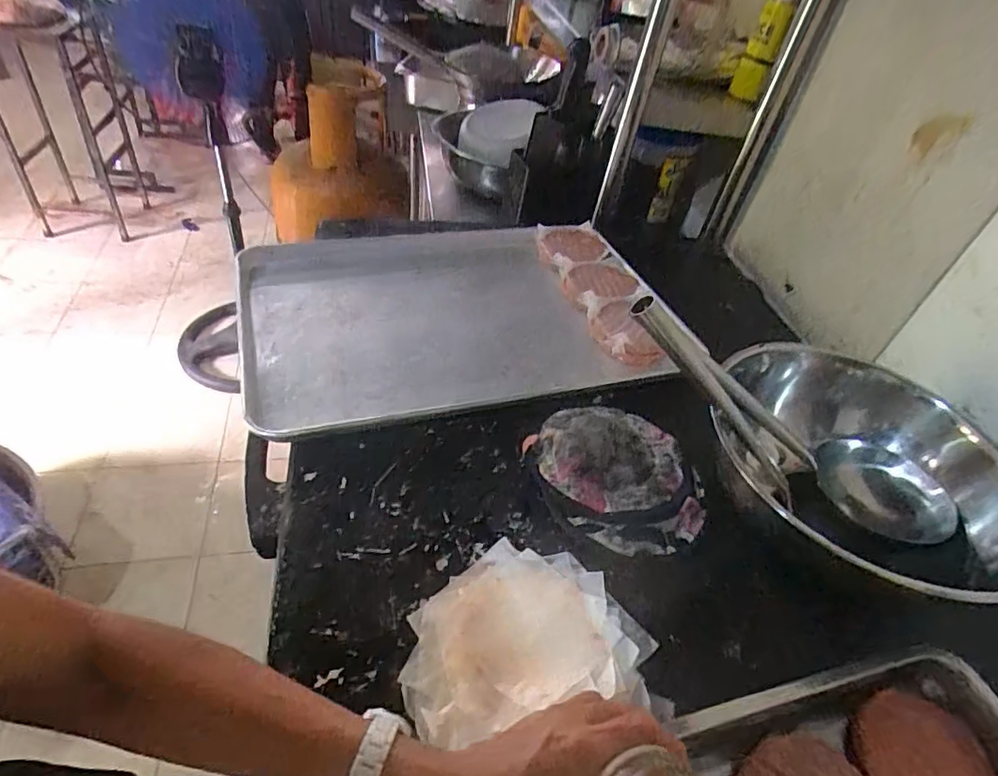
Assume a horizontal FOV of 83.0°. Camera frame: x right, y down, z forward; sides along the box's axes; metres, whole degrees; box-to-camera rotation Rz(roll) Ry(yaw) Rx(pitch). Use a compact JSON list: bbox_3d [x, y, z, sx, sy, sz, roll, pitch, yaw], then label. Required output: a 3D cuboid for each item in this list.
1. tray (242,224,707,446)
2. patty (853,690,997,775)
[{"bbox_3d":[-0.054,-0.113,0.811,0.578,0.037,0.407,-7,46,-18],"label":"tray"},{"bbox_3d":[0.343,0.303,0.447,0.105,0.009,0.108,4,43,-3],"label":"patty"}]

